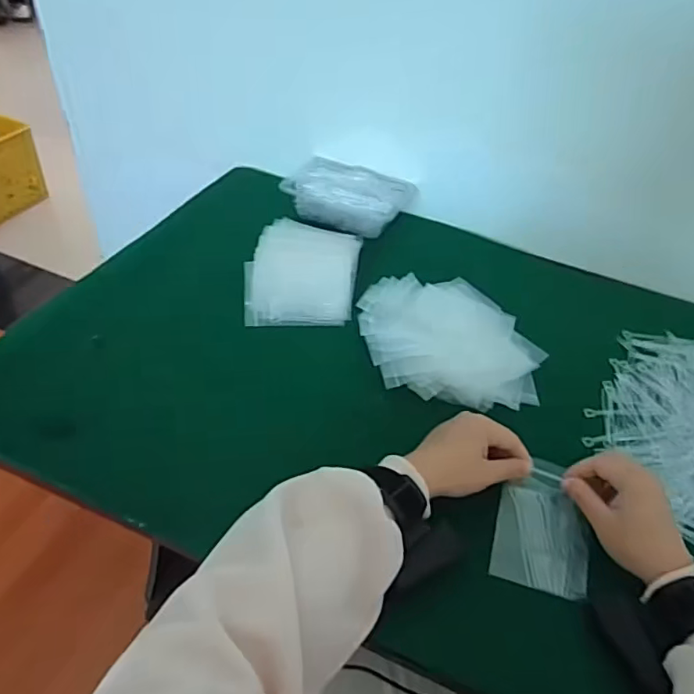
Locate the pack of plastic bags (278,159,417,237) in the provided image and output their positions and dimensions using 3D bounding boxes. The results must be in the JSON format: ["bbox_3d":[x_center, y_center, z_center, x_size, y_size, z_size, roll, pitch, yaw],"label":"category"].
[{"bbox_3d":[0.002,-0.230,0.841,0.178,0.051,0.110,20,46,12],"label":"pack of plastic bags"}]

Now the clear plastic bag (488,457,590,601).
[{"bbox_3d":[0.176,0.158,0.491,0.077,0.015,0.111,7,62,23],"label":"clear plastic bag"}]

